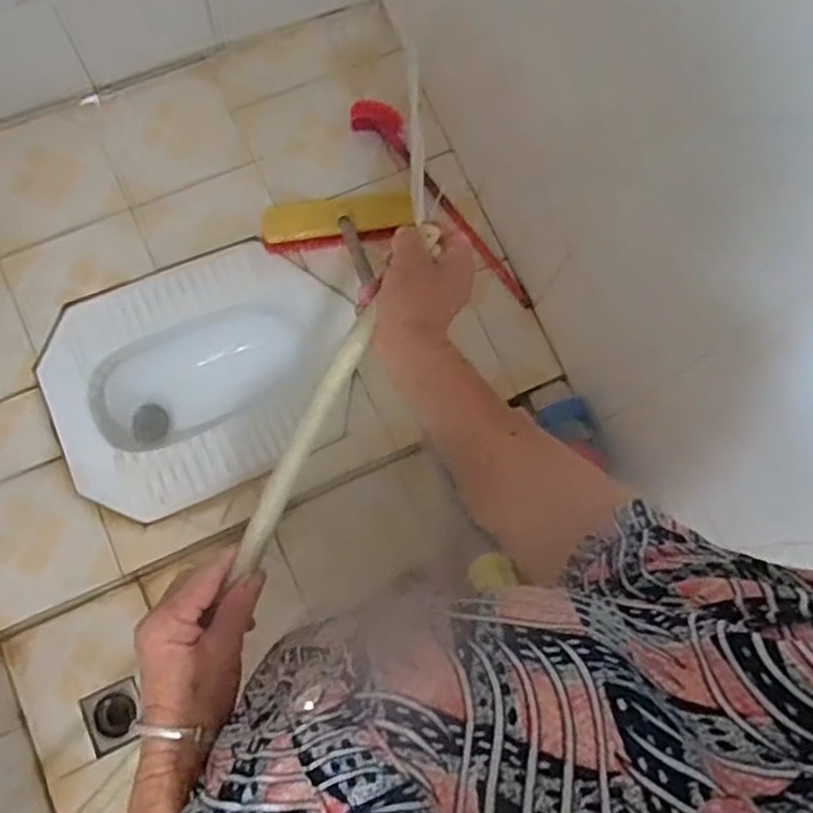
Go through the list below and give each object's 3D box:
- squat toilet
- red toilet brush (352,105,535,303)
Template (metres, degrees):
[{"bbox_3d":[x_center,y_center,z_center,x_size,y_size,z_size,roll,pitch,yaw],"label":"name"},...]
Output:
[{"bbox_3d":[-0.385,-0.055,1.381,0.543,0.226,0.453,-23,80,-3],"label":"squat toilet"},{"bbox_3d":[0.078,-0.412,1.421,0.074,0.099,0.534,-40,81,-6],"label":"red toilet brush"}]

